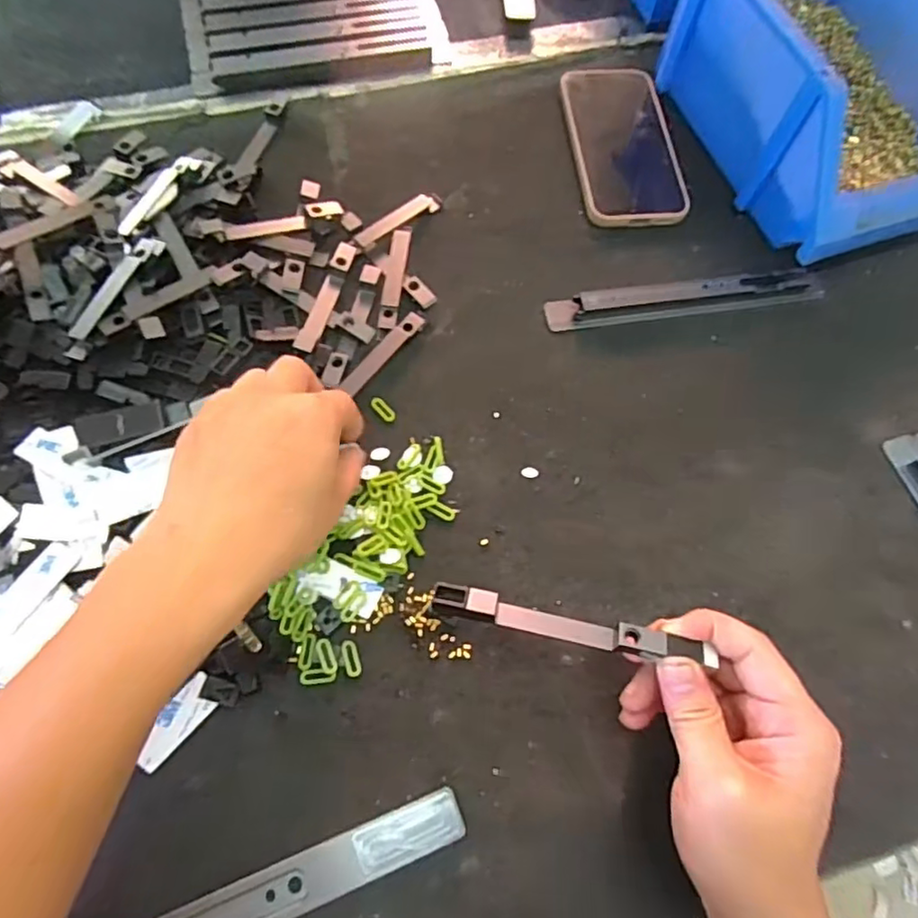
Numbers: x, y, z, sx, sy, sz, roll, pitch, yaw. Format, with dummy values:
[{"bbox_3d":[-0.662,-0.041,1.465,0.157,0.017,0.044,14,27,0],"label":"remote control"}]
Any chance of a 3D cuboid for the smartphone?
[{"bbox_3d":[0.133,-0.258,0.490,0.080,0.009,0.162,-5,68,-3],"label":"smartphone"}]

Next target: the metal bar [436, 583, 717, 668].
[{"bbox_3d":[0.055,0.084,0.304,0.136,0.012,0.014,12,68,5],"label":"metal bar"}]

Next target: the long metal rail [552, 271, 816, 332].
[{"bbox_3d":[0.163,-0.114,0.437,0.201,0.016,0.028,-6,68,-4],"label":"long metal rail"}]

